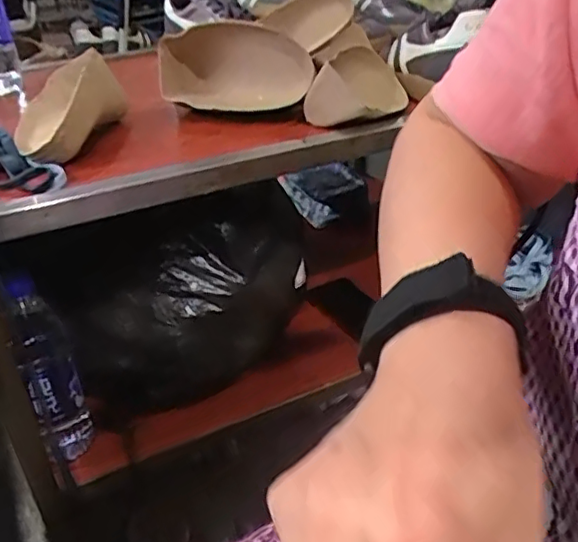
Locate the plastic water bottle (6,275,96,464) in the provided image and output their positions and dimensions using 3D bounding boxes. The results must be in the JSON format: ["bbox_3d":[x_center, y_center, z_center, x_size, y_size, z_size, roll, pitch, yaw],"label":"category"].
[{"bbox_3d":[-0.257,0.107,0.643,0.055,0.233,0.056,-18,34,-24],"label":"plastic water bottle"}]

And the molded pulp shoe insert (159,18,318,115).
[{"bbox_3d":[-0.057,-0.232,0.671,0.164,0.084,0.071,6,32,14],"label":"molded pulp shoe insert"}]

